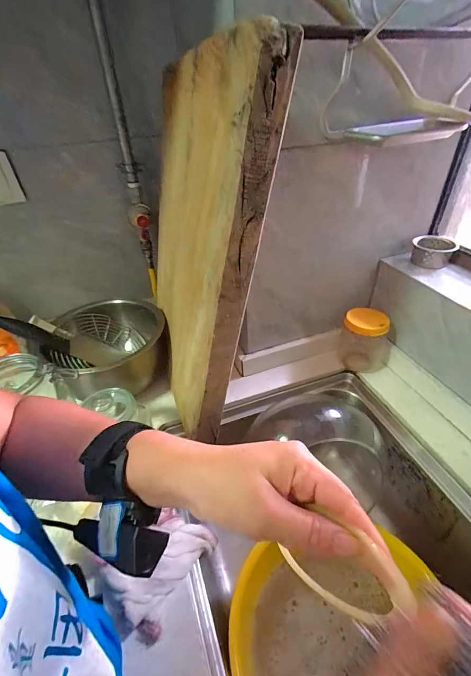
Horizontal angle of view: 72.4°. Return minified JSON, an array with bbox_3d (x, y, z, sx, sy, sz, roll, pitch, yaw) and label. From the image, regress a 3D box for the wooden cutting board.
[{"bbox_3d":[-0.069,-0.125,0.487,0.041,0.469,0.352,-6,34,-25],"label":"wooden cutting board"}]

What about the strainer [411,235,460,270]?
[{"bbox_3d":[0.372,-0.161,0.608,0.071,0.040,0.079,14,42,21],"label":"strainer"}]

